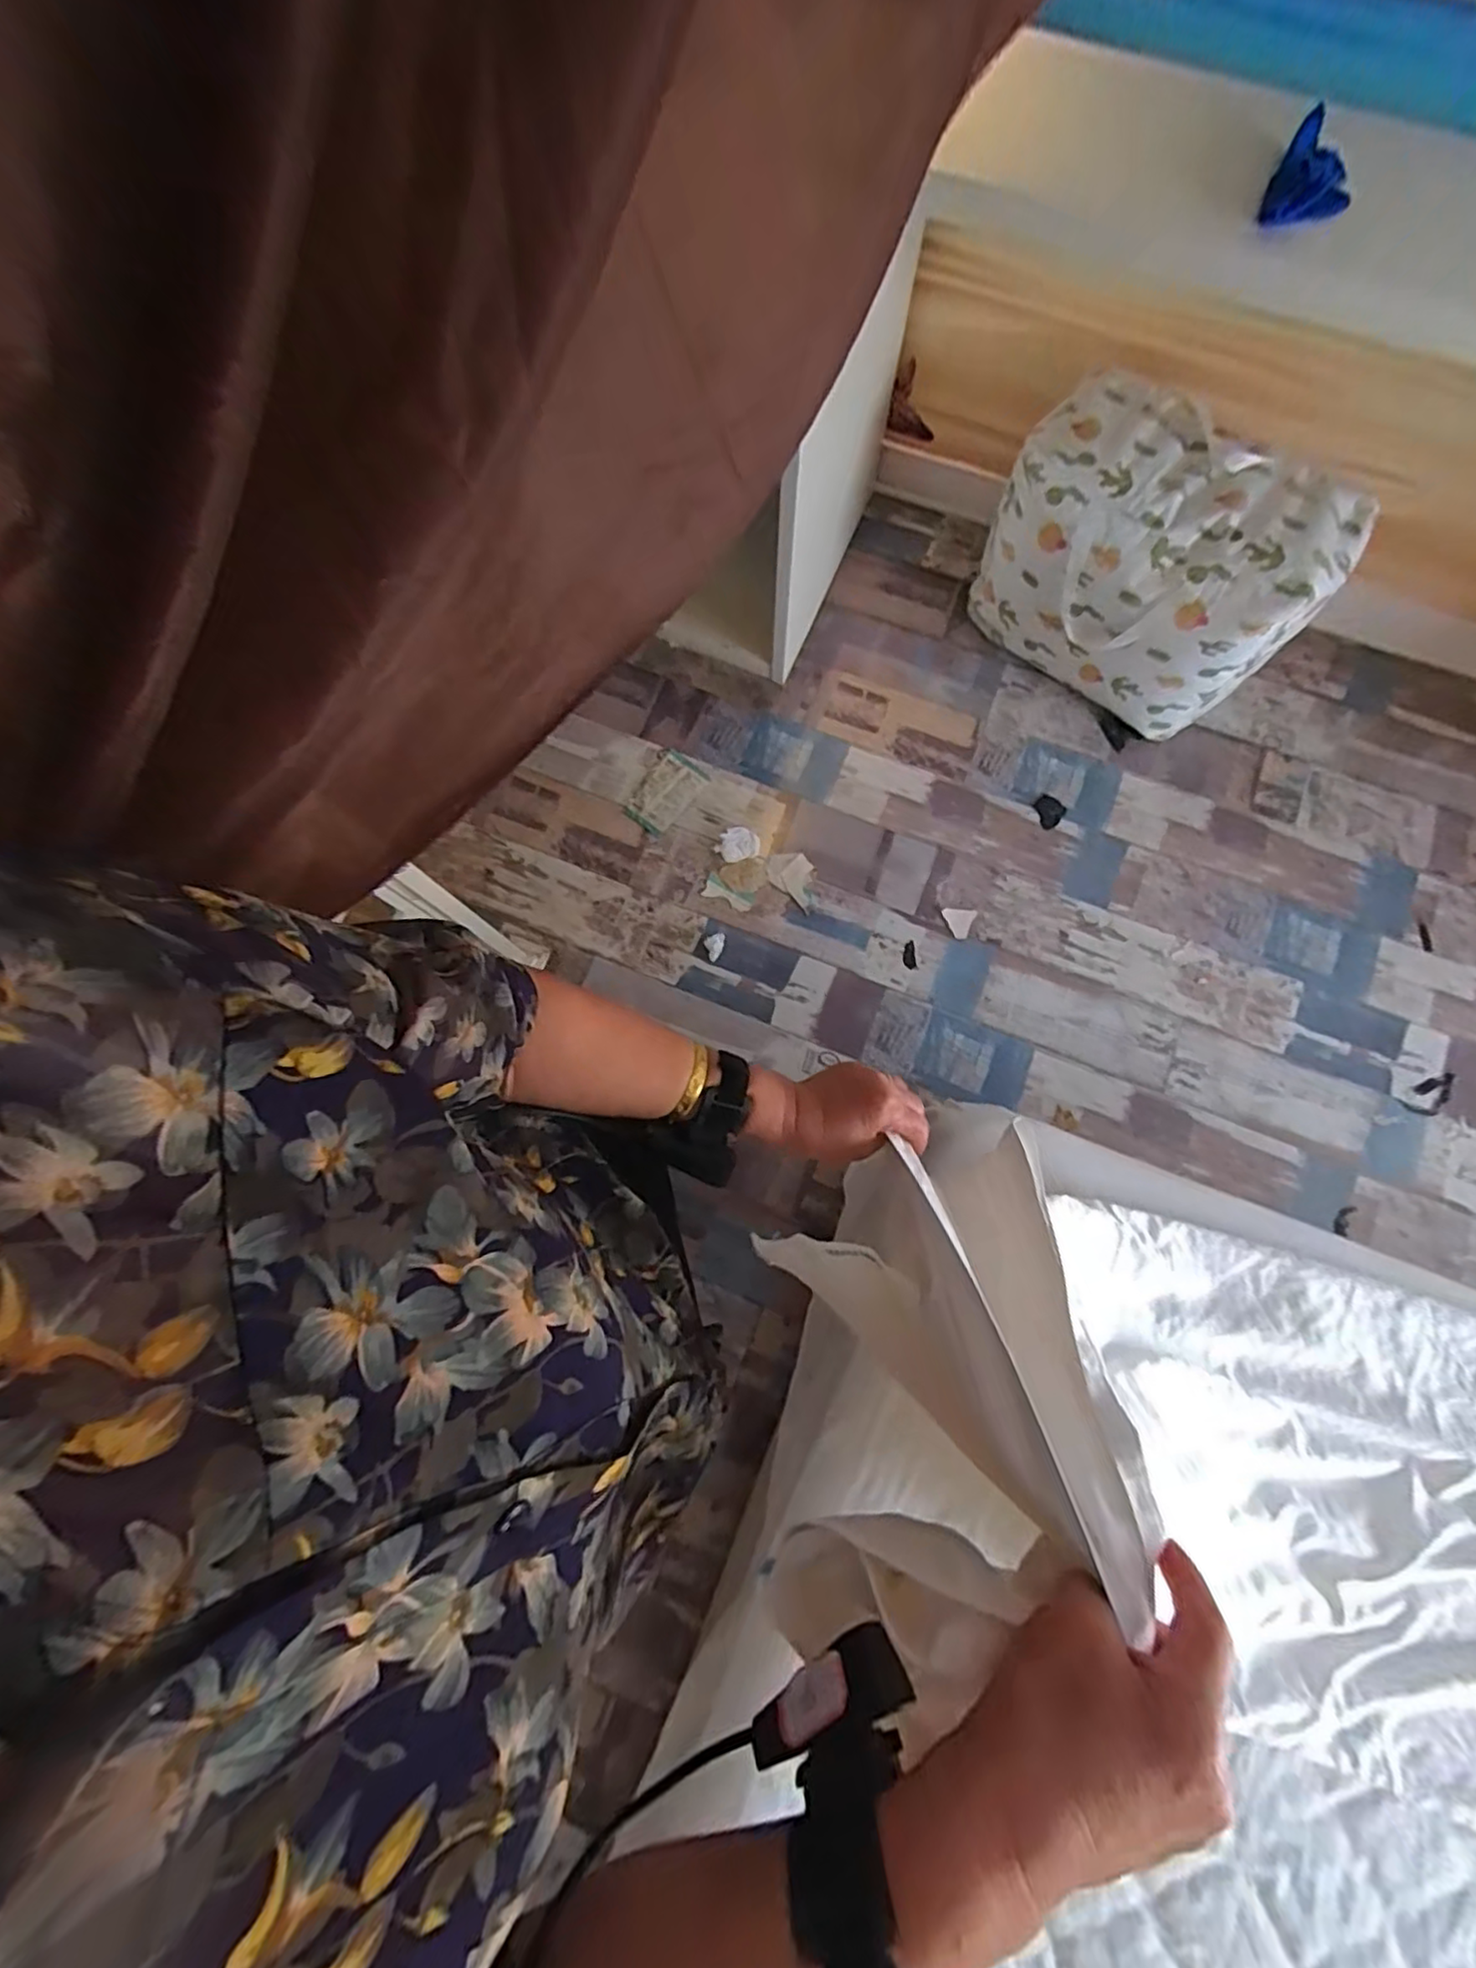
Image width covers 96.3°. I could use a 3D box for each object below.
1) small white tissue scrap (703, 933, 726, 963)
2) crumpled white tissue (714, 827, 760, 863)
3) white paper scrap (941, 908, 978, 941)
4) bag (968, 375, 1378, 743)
[{"bbox_3d":[-0.049,-0.084,1.485,0.047,0.029,0.055,-18,78,-4],"label":"small white tissue scrap"},{"bbox_3d":[-0.001,-0.328,1.555,0.106,0.022,0.083,-14,78,-3],"label":"crumpled white tissue"},{"bbox_3d":[0.506,-0.137,1.508,0.073,0.004,0.071,1,77,1],"label":"white paper scrap"},{"bbox_3d":[0.856,-0.865,1.436,0.649,0.452,0.329,34,80,7],"label":"bag"}]

